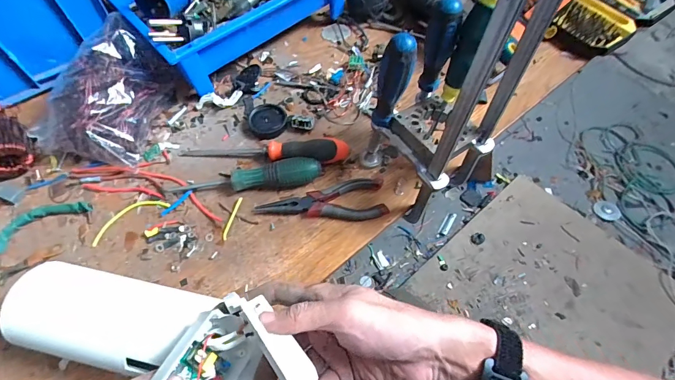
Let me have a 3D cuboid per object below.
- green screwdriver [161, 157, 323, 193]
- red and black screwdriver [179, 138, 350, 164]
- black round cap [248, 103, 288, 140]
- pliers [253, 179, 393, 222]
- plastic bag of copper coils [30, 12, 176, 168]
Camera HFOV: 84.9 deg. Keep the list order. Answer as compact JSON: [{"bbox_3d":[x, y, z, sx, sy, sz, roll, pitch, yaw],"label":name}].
[{"bbox_3d":[-0.114,-0.013,0.455,0.187,0.030,0.029,-9,58,-3],"label":"green screwdriver"},{"bbox_3d":[-0.094,-0.047,0.476,0.214,0.032,0.031,0,58,2],"label":"red and black screwdriver"},{"bbox_3d":[-0.097,-0.095,0.517,0.051,0.012,0.058,-10,58,-4],"label":"black round cap"},{"bbox_3d":[-0.019,0.020,0.449,0.153,0.020,0.052,-9,58,-3],"label":"pliers"},{"bbox_3d":[-0.300,-0.133,0.501,0.124,0.074,0.196,13,62,7],"label":"plastic bag of copper coils"}]

